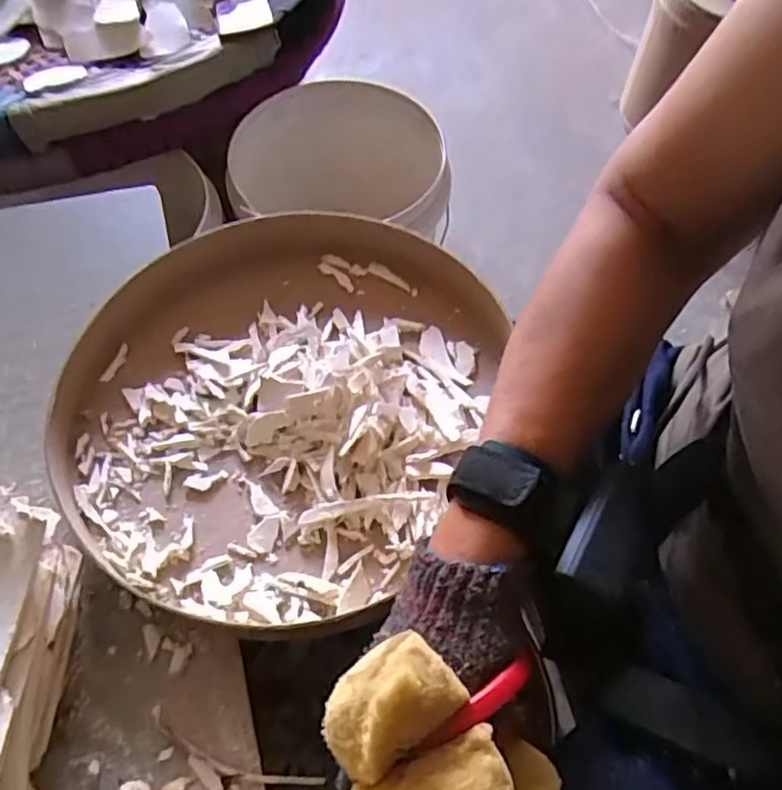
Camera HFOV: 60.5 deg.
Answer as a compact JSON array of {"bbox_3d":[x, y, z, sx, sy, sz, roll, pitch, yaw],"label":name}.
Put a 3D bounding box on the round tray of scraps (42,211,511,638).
[{"bbox_3d":[-0.083,-0.007,0.456,0.270,0.039,0.292,0,60,0],"label":"round tray of scraps"}]

